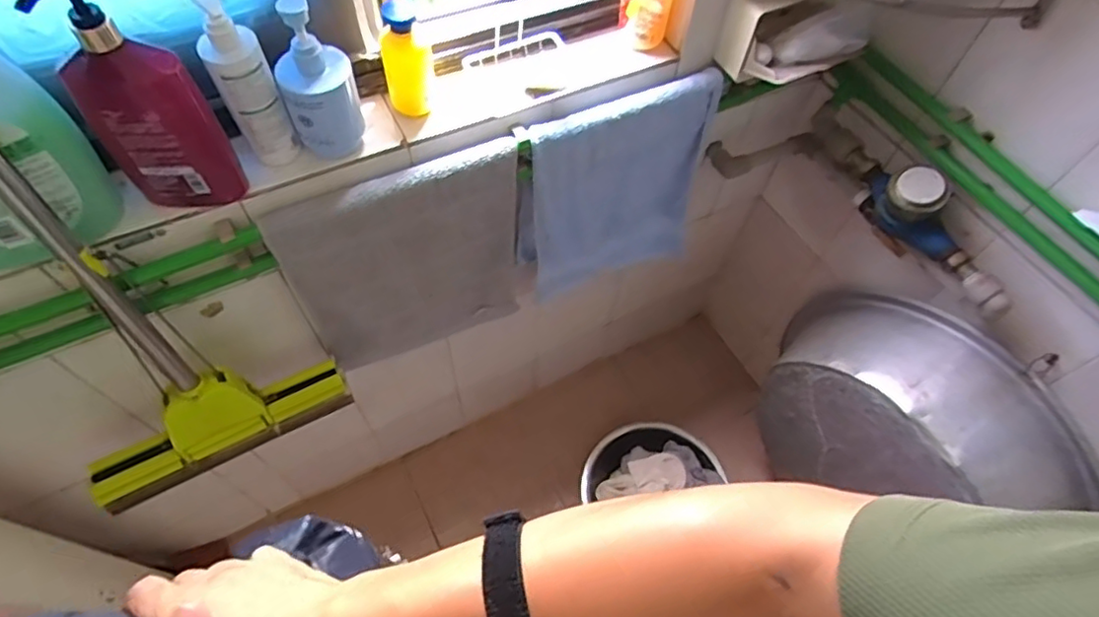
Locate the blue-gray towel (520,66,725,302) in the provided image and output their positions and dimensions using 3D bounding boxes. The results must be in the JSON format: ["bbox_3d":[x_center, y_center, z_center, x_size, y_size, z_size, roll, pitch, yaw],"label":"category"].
[{"bbox_3d":[0.105,-0.171,0.980,0.313,0.398,0.036,-19,61,-14],"label":"blue-gray towel"}]

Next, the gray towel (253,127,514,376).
[{"bbox_3d":[-0.188,-0.049,0.877,0.318,0.373,0.039,-25,62,-17],"label":"gray towel"}]

